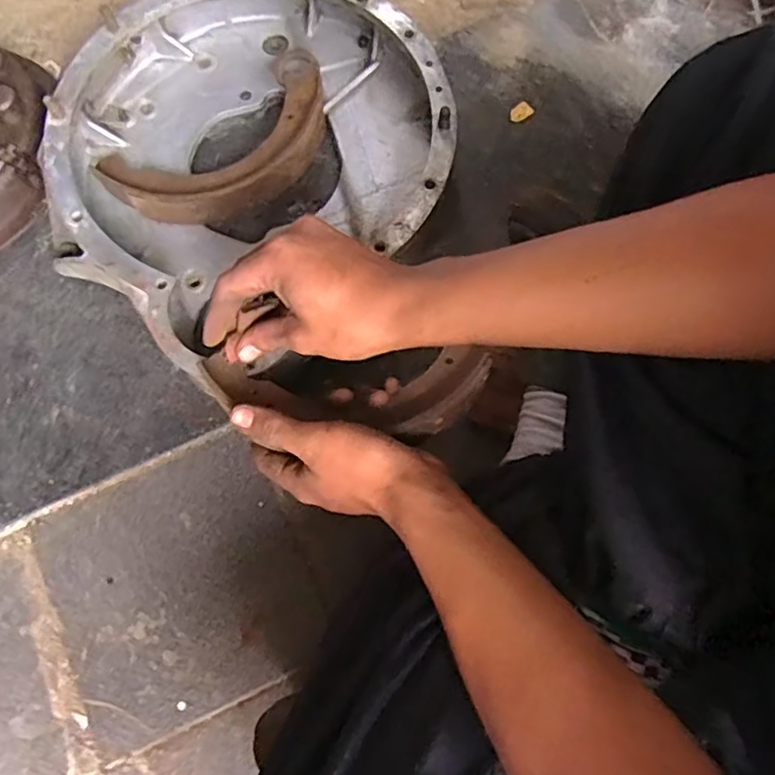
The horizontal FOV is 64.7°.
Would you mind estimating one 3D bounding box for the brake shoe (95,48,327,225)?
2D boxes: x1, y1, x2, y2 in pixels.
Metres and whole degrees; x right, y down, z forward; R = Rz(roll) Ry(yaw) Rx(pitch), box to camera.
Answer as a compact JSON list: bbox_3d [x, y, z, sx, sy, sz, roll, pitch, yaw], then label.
[{"bbox_3d":[-0.143,-0.227,0.573,0.229,0.040,0.127,-38,78,-9],"label":"brake shoe"}]

